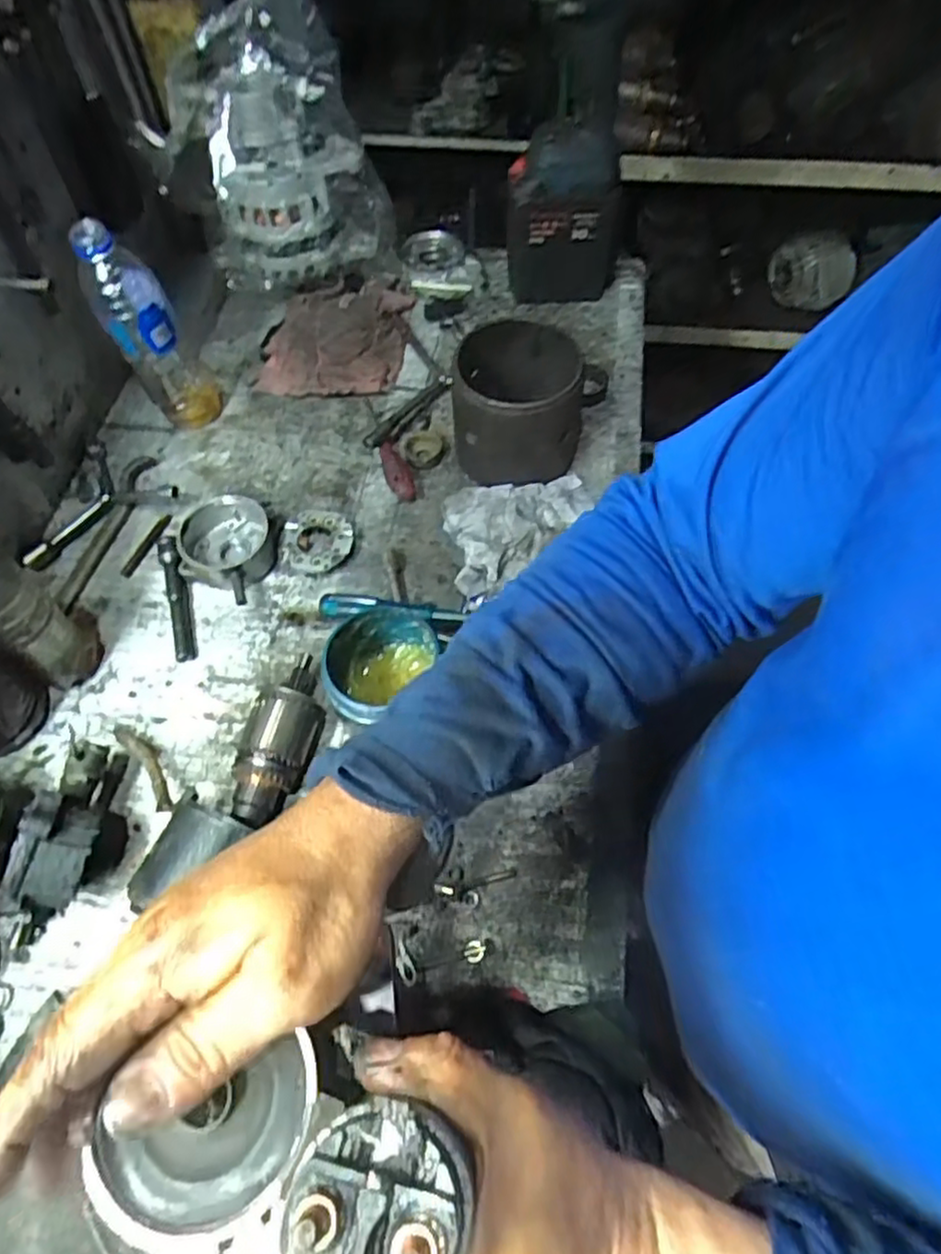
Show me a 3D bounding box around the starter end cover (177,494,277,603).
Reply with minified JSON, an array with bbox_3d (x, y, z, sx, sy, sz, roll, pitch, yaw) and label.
[{"bbox_3d":[-0.223,-0.069,0.654,0.089,0.039,0.115,-25,62,-12],"label":"starter end cover"}]

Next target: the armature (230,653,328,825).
[{"bbox_3d":[-0.147,0.086,0.560,0.051,0.052,0.139,8,61,7],"label":"armature"}]

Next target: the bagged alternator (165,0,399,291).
[{"bbox_3d":[-0.199,-0.499,0.754,0.211,0.270,0.137,-17,61,-8],"label":"bagged alternator"}]

